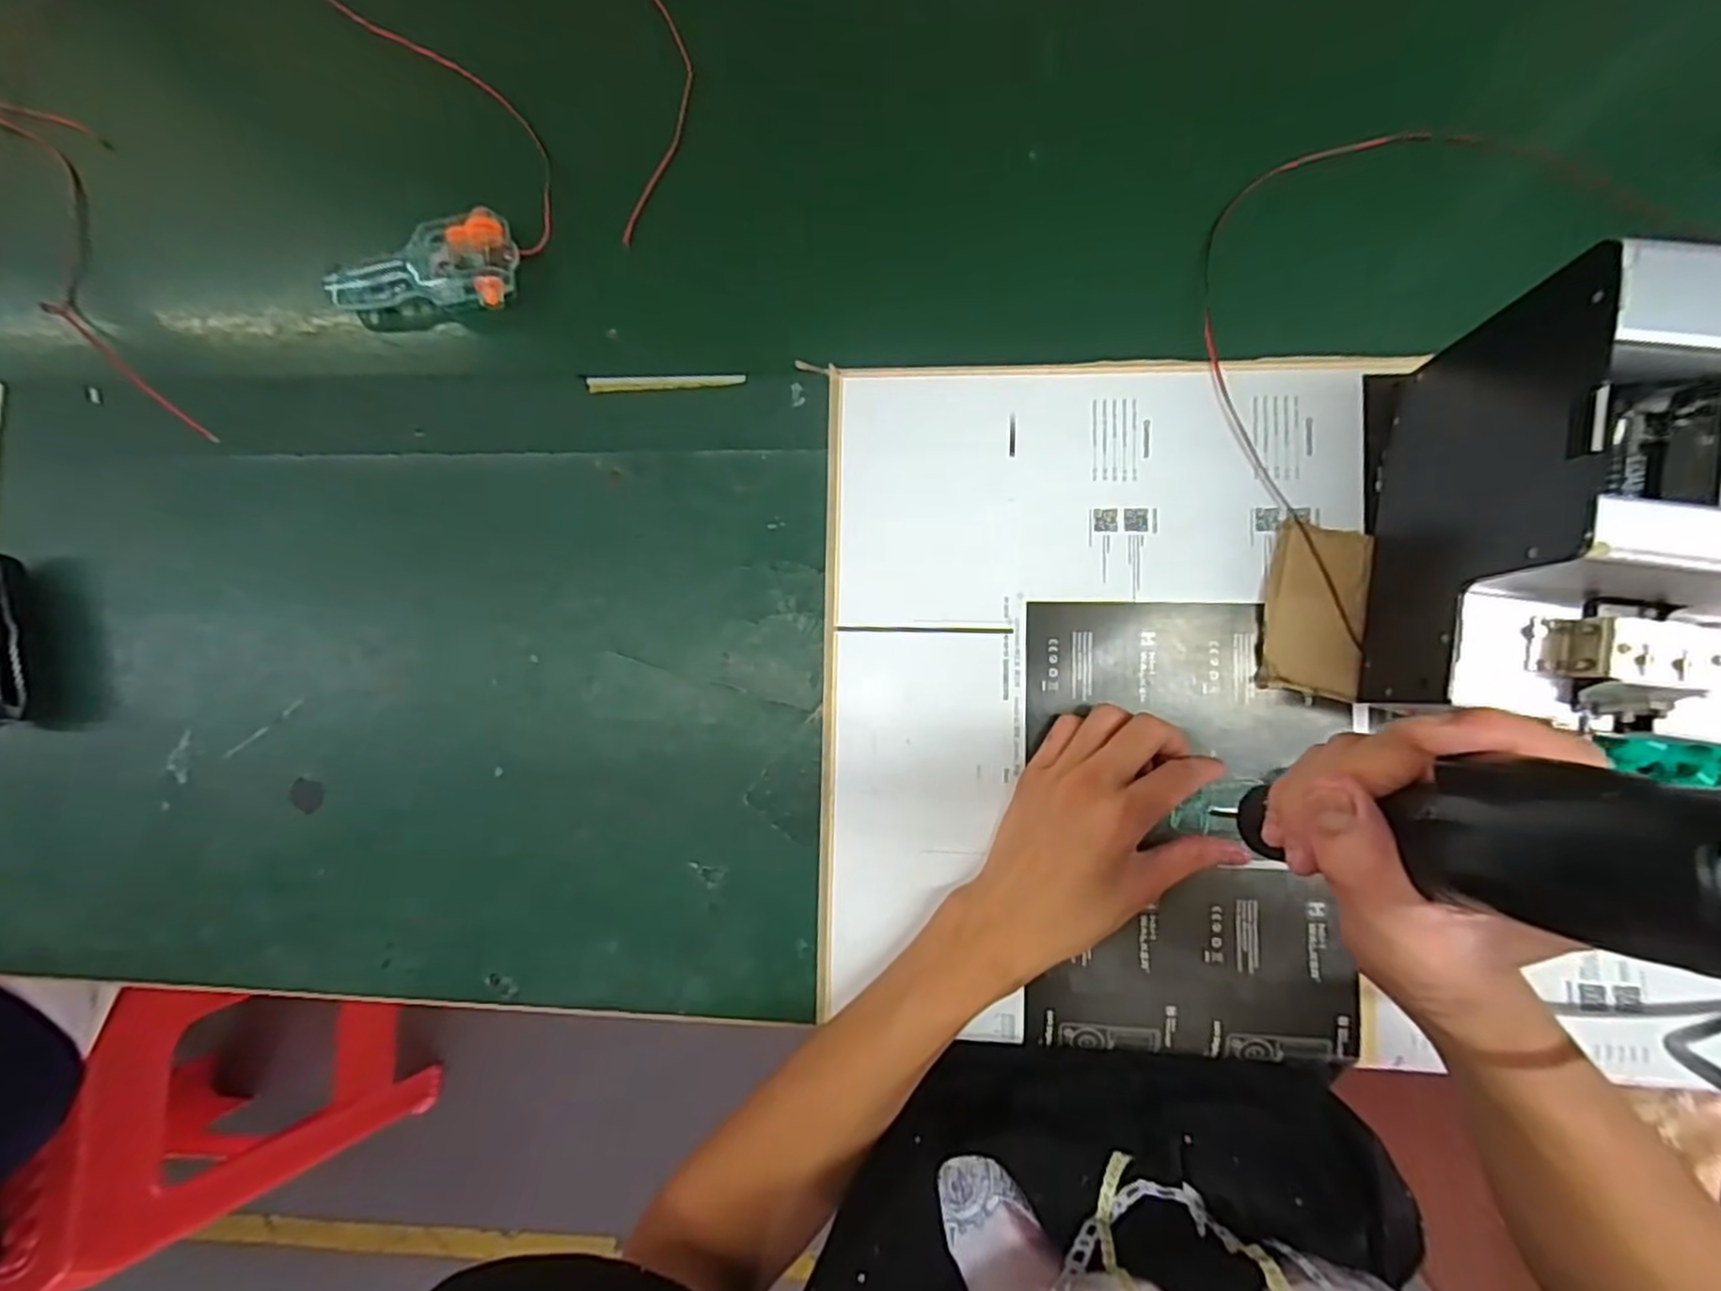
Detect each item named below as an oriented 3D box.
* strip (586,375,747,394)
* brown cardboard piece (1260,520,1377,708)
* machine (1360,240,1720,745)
[{"bbox_3d":[-0.124,-0.169,0.474,0.100,0.006,0.011,-1,85,6],"label":"strip"},{"bbox_3d":[0.257,-0.021,0.419,0.051,0.011,0.095,11,86,7],"label":"brown cardboard piece"},{"bbox_3d":[0.340,-0.056,0.341,0.128,0.151,0.187,7,86,6],"label":"machine"}]

